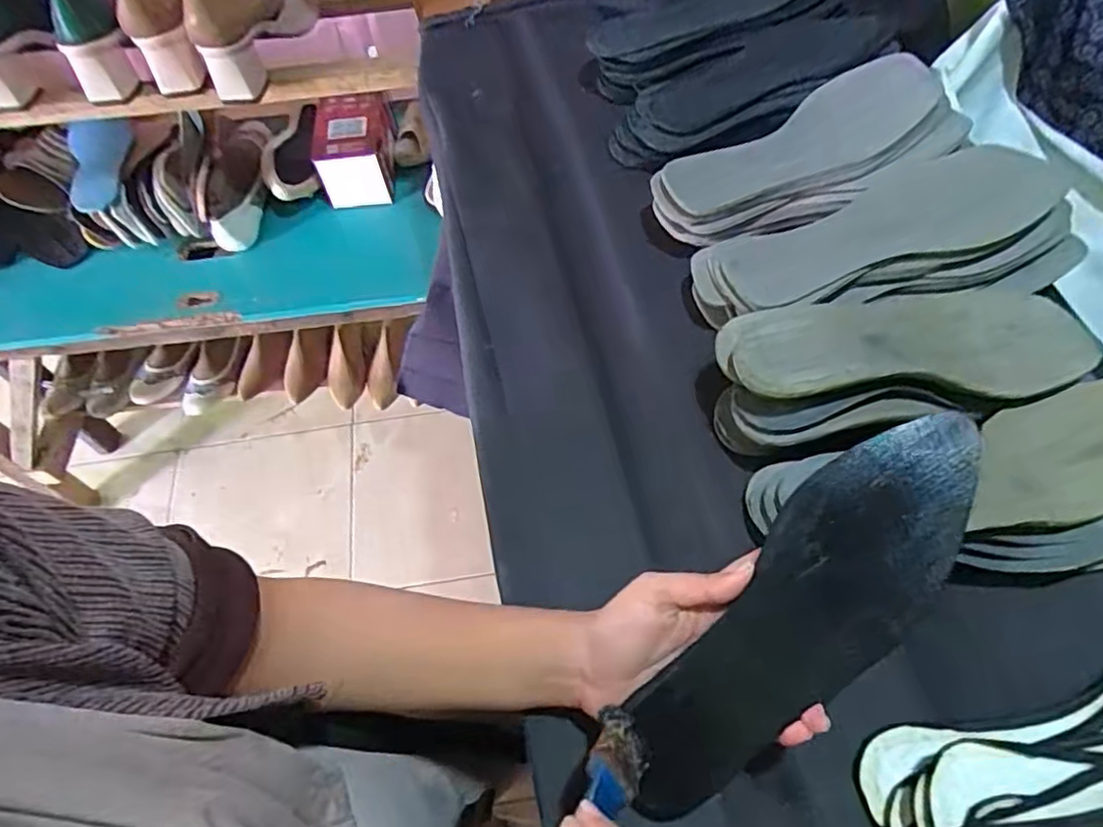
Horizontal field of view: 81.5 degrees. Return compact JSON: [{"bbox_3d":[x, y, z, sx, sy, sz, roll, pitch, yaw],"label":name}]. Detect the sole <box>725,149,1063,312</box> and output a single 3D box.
[{"bbox_3d":[0.242,-0.139,0.468,0.240,0.017,0.089,-21,59,-4],"label":"sole"}]

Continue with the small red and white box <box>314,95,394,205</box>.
[{"bbox_3d":[-0.299,-0.400,0.969,0.109,0.088,0.168,-9,61,-3],"label":"small red and white box"}]

